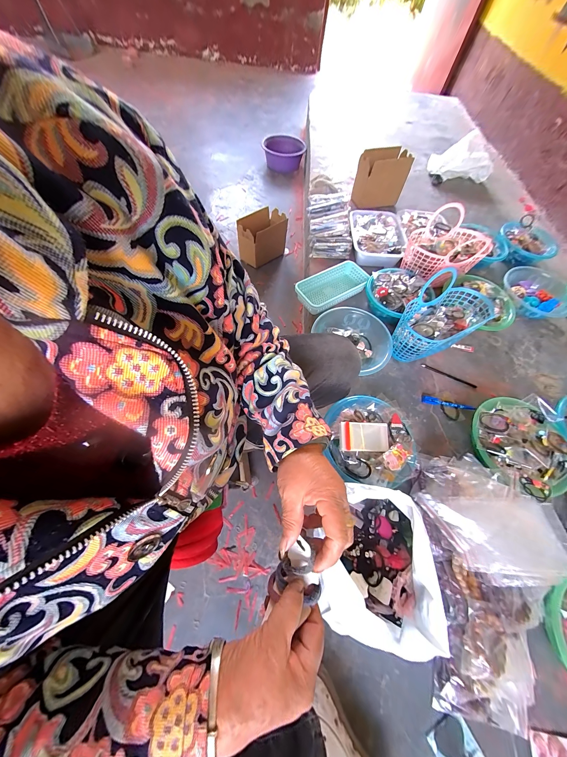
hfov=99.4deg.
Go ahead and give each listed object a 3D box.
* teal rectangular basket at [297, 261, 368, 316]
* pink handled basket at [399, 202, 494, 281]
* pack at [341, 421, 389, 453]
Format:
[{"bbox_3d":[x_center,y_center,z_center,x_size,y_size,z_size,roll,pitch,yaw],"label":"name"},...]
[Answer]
[{"bbox_3d":[0.176,-0.321,0.869,0.269,0.070,0.134,-31,69,-16],"label":"teal rectangular basket"},{"bbox_3d":[0.557,-0.454,0.818,0.242,0.158,0.229,28,66,11],"label":"pink handled basket"},{"bbox_3d":[0.190,0.136,0.566,0.119,0.015,0.065,3,75,-12],"label":"pack"}]

